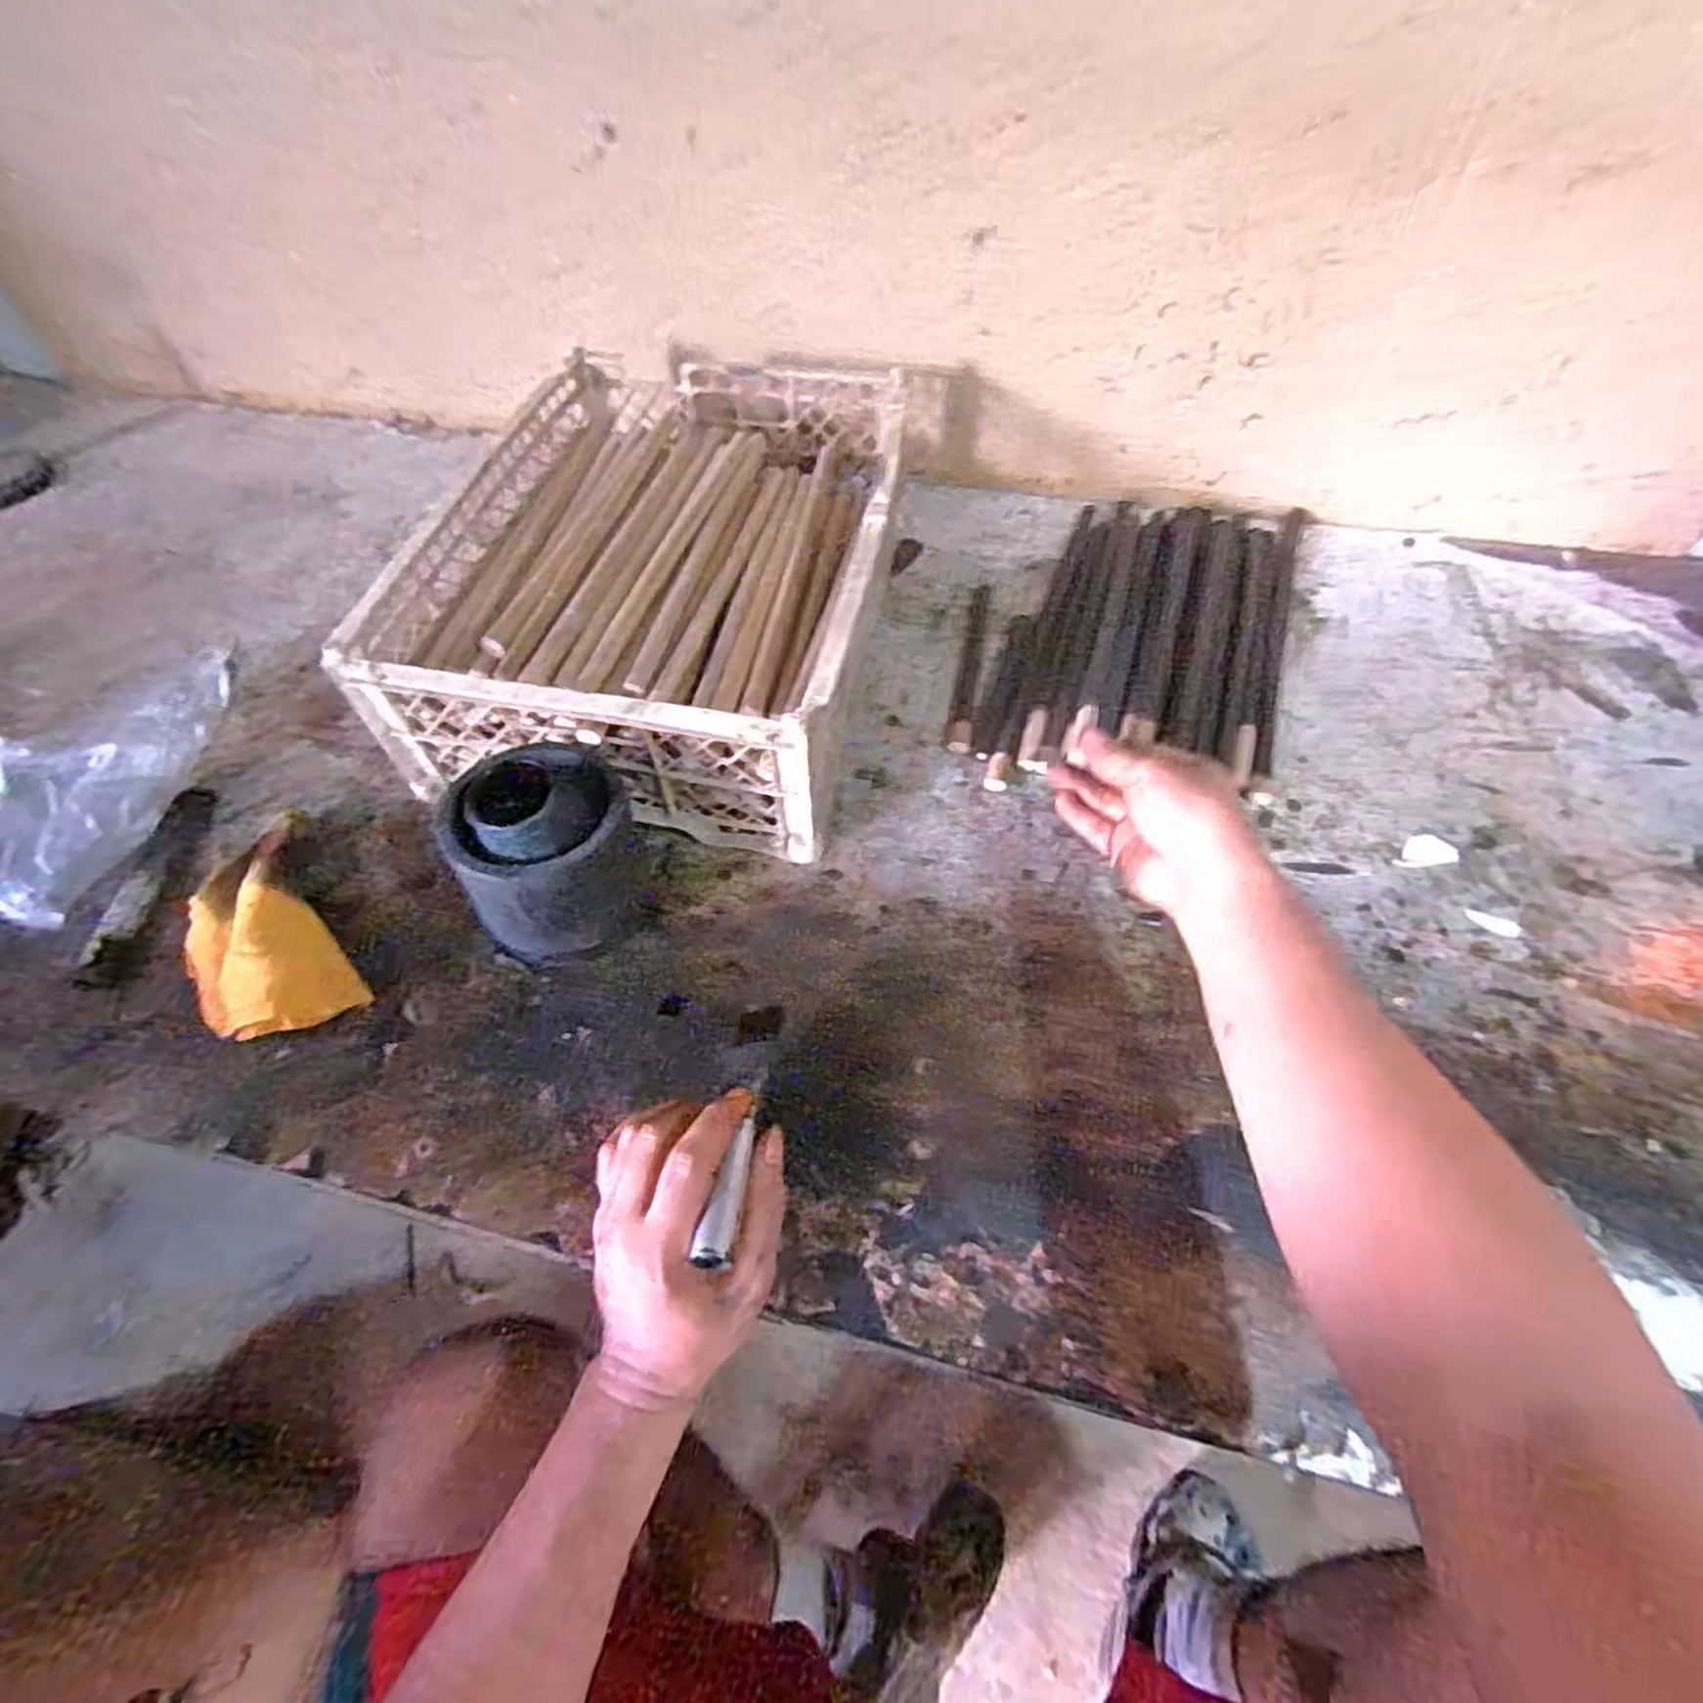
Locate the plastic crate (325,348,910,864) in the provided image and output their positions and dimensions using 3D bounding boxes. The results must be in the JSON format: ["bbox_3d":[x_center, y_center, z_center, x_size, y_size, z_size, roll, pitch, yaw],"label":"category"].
[{"bbox_3d":[-0.133,-0.226,0.621,0.313,0.134,0.426,7,57,7],"label":"plastic crate"}]

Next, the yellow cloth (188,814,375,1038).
[{"bbox_3d":[-0.379,0.047,0.494,0.089,0.045,0.176,-28,59,-17],"label":"yellow cloth"}]

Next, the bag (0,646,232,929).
[{"bbox_3d":[-0.534,-0.056,0.549,0.095,0.100,0.209,16,57,12],"label":"bag"}]

